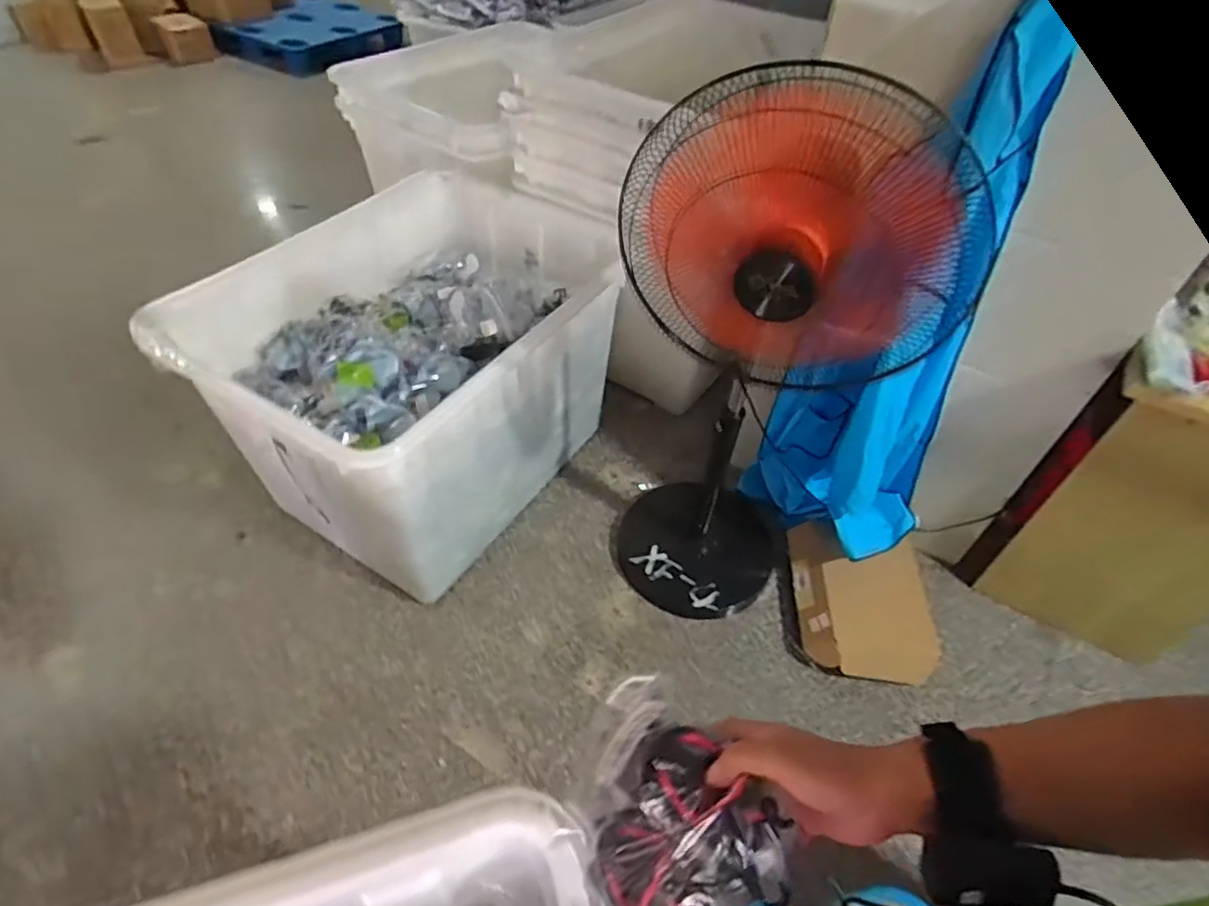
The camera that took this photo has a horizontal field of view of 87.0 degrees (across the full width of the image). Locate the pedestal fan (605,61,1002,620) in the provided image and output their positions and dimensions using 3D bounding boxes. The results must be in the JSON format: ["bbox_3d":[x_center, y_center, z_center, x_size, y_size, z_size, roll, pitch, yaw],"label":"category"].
[{"bbox_3d":[0.319,-0.101,1.320,0.482,1.255,0.526,27,51,20],"label":"pedestal fan"}]

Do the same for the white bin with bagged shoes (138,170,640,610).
[{"bbox_3d":[-0.475,-0.207,1.725,0.853,0.641,0.981,27,51,20],"label":"white bin with bagged shoes"}]

